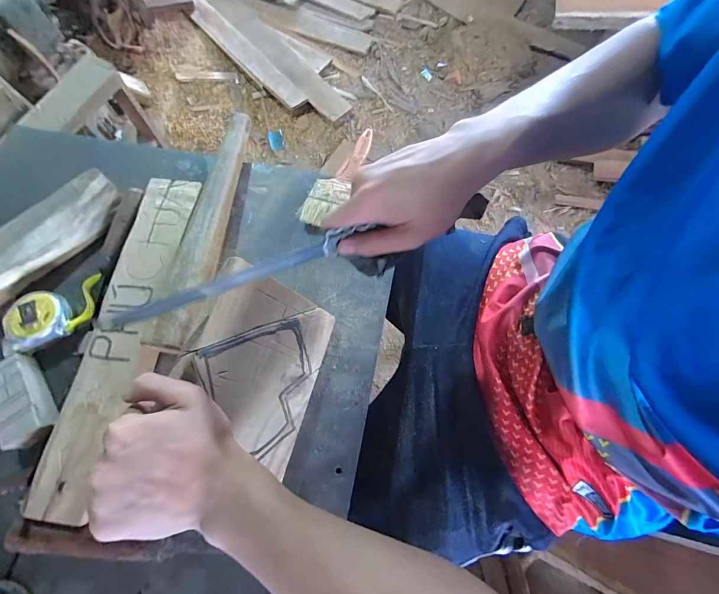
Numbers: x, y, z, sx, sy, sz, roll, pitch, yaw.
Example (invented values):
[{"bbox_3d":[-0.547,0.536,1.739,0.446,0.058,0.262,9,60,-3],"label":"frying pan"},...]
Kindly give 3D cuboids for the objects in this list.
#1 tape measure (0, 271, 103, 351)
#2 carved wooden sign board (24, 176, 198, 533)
[{"bbox_3d":[-0.373,0.018,0.419,0.101,0.035,0.065,-25,71,-7],"label":"tape measure"},{"bbox_3d":[-0.278,0.027,0.390,0.085,0.027,0.393,4,70,3],"label":"carved wooden sign board"}]

